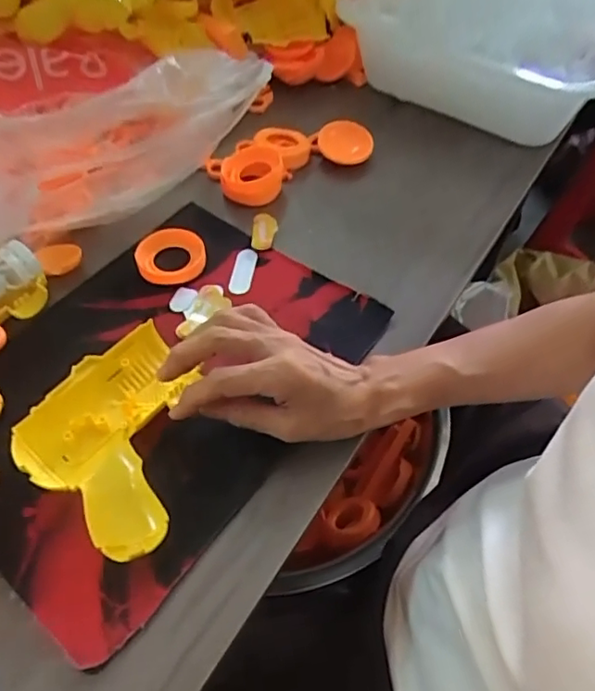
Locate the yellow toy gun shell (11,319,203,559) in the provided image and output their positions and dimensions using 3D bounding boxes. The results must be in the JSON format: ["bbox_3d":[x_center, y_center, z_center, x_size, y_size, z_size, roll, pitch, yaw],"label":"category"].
[{"bbox_3d":[-0.109,0.061,0.389,0.116,0.038,0.125,35,61,21],"label":"yellow toy gun shell"}]

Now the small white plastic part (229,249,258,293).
[{"bbox_3d":[-0.047,-0.064,0.497,0.018,0.004,0.046,14,64,-7],"label":"small white plastic part"}]

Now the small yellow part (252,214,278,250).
[{"bbox_3d":[-0.030,-0.104,0.523,0.022,0.007,0.047,1,55,0],"label":"small yellow part"}]

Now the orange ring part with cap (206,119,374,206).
[{"bbox_3d":[-0.008,-0.189,0.579,0.161,0.034,0.091,-27,59,-19],"label":"orange ring part with cap"}]

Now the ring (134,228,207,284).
[{"bbox_3d":[-0.109,-0.076,0.495,0.057,0.017,0.054,0,55,-1],"label":"ring"}]

